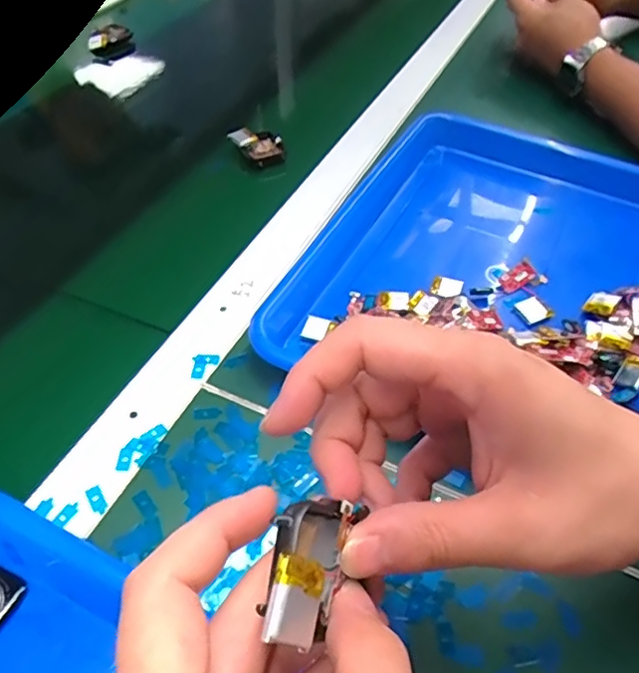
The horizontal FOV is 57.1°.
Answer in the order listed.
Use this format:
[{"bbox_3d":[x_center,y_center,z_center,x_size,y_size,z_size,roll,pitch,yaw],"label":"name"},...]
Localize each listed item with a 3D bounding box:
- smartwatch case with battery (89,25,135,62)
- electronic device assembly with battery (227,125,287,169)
[{"bbox_3d":[-0.240,-0.339,0.680,0.049,0.029,0.034,-12,51,-13],"label":"smartwatch case with battery"},{"bbox_3d":[-0.052,-0.175,0.535,0.037,0.018,0.047,-34,59,-28],"label":"electronic device assembly with battery"}]

